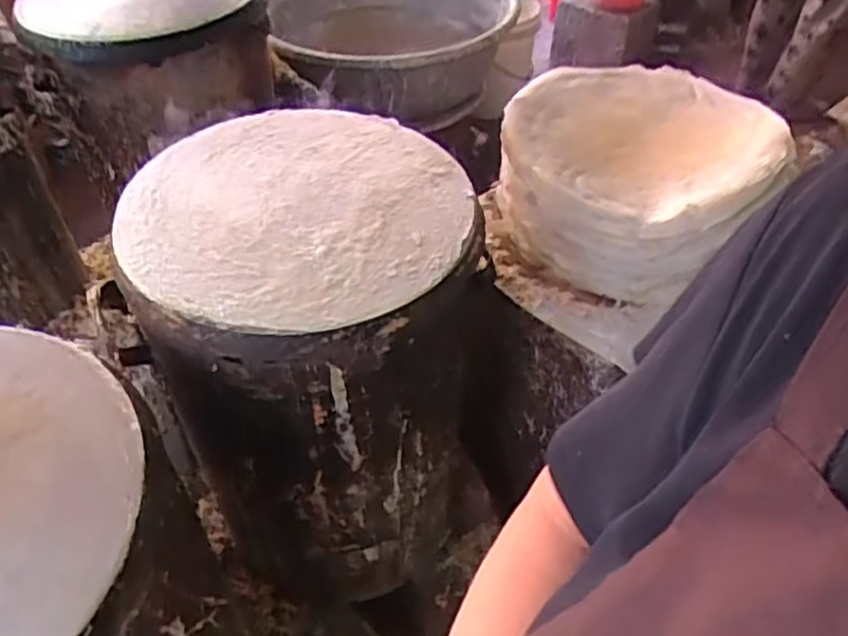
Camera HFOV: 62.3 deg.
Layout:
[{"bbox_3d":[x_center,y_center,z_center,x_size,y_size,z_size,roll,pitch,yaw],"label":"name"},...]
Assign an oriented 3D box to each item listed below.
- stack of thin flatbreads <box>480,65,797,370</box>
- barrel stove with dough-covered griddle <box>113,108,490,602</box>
[{"bbox_3d":[0.279,-0.184,0.987,0.373,0.216,0.368,-28,53,-24],"label":"stack of thin flatbreads"},{"bbox_3d":[-0.128,0.076,0.961,0.388,0.591,0.394,-5,47,-5],"label":"barrel stove with dough-covered griddle"}]

